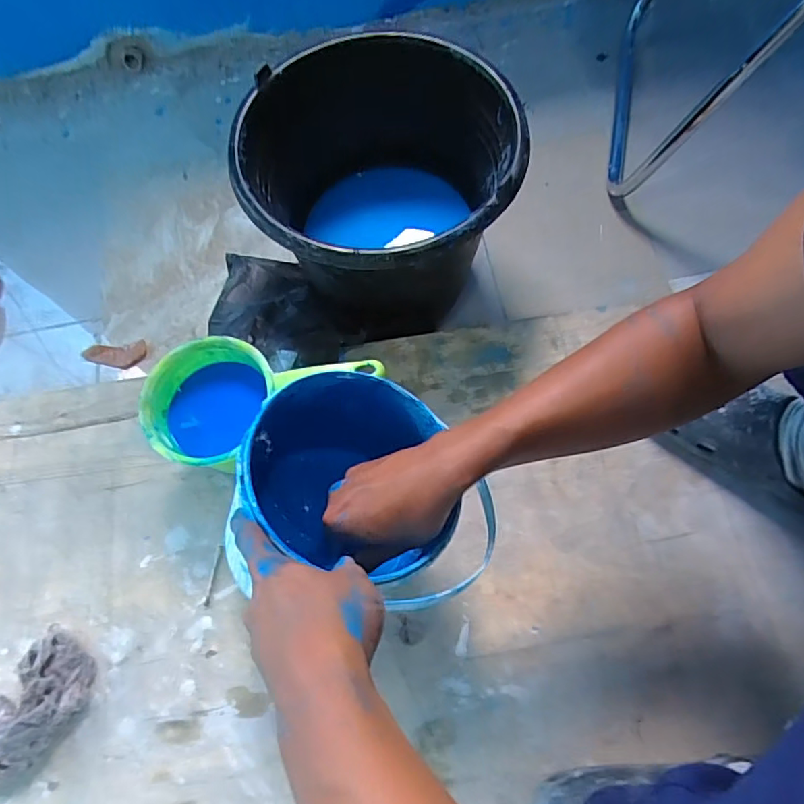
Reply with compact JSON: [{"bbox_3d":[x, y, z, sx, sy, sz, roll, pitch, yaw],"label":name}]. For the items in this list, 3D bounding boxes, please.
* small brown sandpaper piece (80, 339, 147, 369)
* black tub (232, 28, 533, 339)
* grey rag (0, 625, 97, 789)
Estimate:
[{"bbox_3d":[-0.433,-0.069,0.814,0.093,0.012,0.042,-8,68,1],"label":"small brown sandpaper piece"},{"bbox_3d":[-0.024,-0.243,0.702,0.317,0.260,0.310,-1,69,4],"label":"black tub"},{"bbox_3d":[-0.407,0.326,0.540,0.190,0.031,0.101,-39,70,-16],"label":"grey rag"}]

